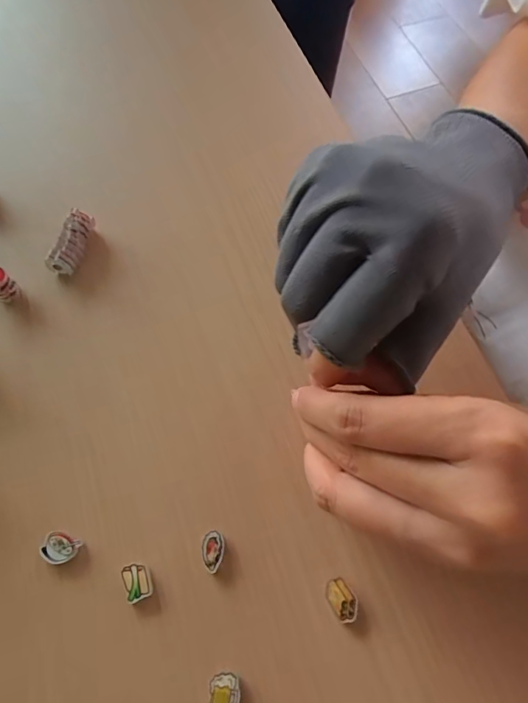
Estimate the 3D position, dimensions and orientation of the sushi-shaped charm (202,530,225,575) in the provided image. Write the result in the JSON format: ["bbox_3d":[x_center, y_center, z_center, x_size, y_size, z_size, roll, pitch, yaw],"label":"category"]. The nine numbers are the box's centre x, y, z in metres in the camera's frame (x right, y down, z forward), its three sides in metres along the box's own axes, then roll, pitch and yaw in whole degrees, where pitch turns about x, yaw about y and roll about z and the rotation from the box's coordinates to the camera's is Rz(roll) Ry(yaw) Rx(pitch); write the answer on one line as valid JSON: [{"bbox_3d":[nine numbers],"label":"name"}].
[{"bbox_3d":[-0.021,0.083,0.182,0.009,0.004,0.016,1,67,1],"label":"sushi-shaped charm"}]

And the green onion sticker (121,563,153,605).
[{"bbox_3d":[-0.052,0.094,0.177,0.010,0.004,0.014,-22,68,-8],"label":"green onion sticker"}]

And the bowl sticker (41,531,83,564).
[{"bbox_3d":[-0.086,0.082,0.182,0.015,0.004,0.012,19,68,9],"label":"bowl sticker"}]

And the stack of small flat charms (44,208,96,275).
[{"bbox_3d":[-0.106,-0.060,0.238,0.012,0.014,0.036,14,68,6],"label":"stack of small flat charms"}]

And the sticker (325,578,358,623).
[{"bbox_3d":[0.031,0.099,0.174,0.010,0.004,0.015,-31,70,-12],"label":"sticker"}]

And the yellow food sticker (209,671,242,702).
[{"bbox_3d":[-0.015,0.128,0.162,0.012,0.004,0.014,-3,67,-1],"label":"yellow food sticker"}]

